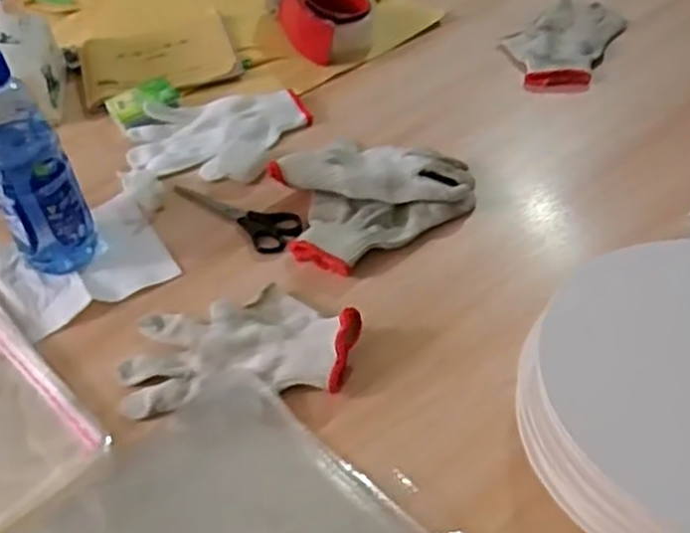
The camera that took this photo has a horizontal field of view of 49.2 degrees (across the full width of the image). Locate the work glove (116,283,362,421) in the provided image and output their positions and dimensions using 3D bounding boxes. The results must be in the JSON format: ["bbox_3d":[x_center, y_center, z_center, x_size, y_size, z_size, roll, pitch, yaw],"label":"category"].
[{"bbox_3d":[-0.084,0.058,0.598,0.182,0.029,0.097,-7,43,-1],"label":"work glove"}]

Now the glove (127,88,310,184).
[{"bbox_3d":[-0.134,-0.142,0.816,0.195,0.021,0.136,-12,44,-7],"label":"glove"}]

